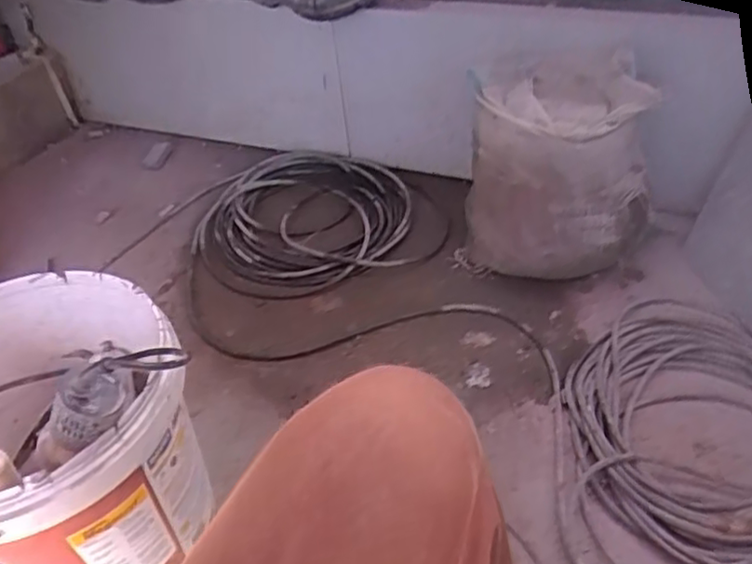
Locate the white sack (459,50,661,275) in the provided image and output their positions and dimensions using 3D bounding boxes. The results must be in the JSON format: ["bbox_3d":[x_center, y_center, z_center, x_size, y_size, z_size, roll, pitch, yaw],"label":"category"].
[{"bbox_3d":[0.307,-0.183,1.083,0.284,0.299,0.264,7,40,13],"label":"white sack"}]

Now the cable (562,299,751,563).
[{"bbox_3d":[0.435,0.178,0.894,0.324,0.045,0.437,-1,38,3],"label":"cable"}]

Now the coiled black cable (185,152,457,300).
[{"bbox_3d":[-0.124,-0.140,1.319,0.467,0.067,0.440,-8,39,-7],"label":"coiled black cable"}]

